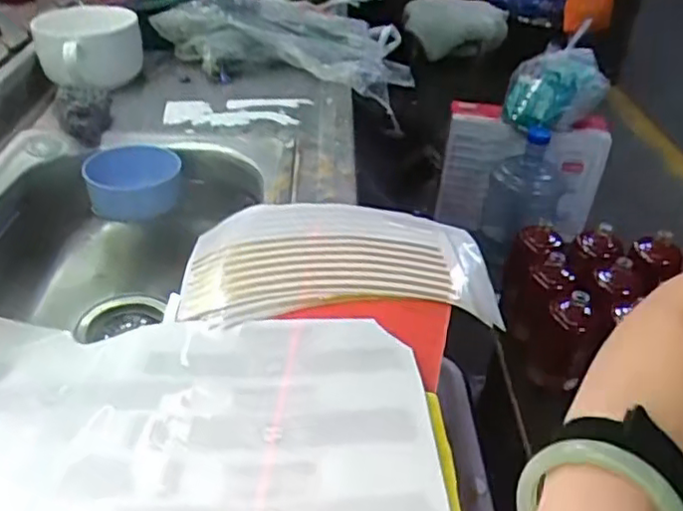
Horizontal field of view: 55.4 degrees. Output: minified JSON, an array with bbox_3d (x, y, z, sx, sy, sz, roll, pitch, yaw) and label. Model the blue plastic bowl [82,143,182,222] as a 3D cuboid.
[{"bbox_3d":[-0.246,-0.088,0.778,0.107,0.051,0.089,-3,36,-14],"label":"blue plastic bowl"}]

